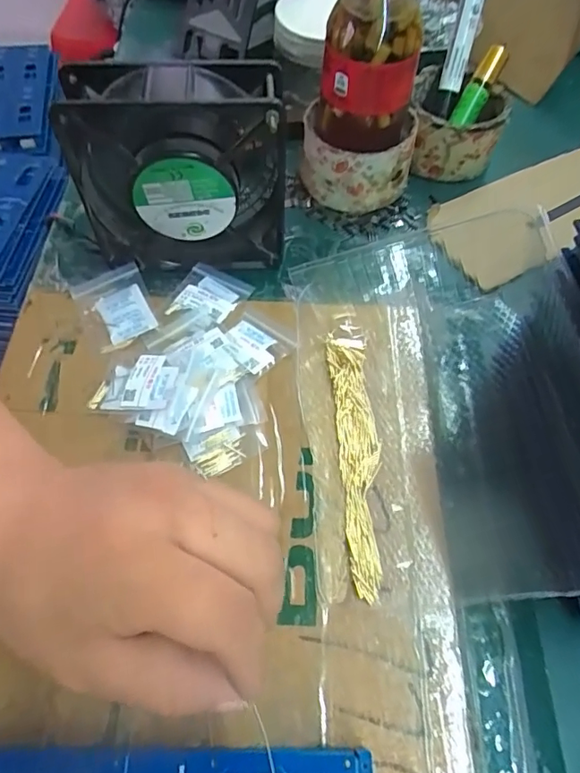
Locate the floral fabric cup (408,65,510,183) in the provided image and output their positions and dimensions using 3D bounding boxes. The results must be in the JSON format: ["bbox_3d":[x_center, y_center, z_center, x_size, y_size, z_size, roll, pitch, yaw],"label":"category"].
[{"bbox_3d":[0.130,-0.206,0.397,0.073,0.048,0.072,1,60,0],"label":"floral fabric cup"}]

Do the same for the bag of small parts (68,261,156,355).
[{"bbox_3d":[-0.114,-0.052,0.327,0.044,0.009,0.061,-19,62,-12],"label":"bag of small parts"}]

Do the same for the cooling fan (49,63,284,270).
[{"bbox_3d":[-0.064,-0.125,0.306,0.115,0.116,0.040,-1,60,-2],"label":"cooling fan"}]

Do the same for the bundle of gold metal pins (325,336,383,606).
[{"bbox_3d":[0.038,0.037,0.279,0.023,0.008,0.147,-3,60,-3],"label":"bundle of gold metal pins"}]

